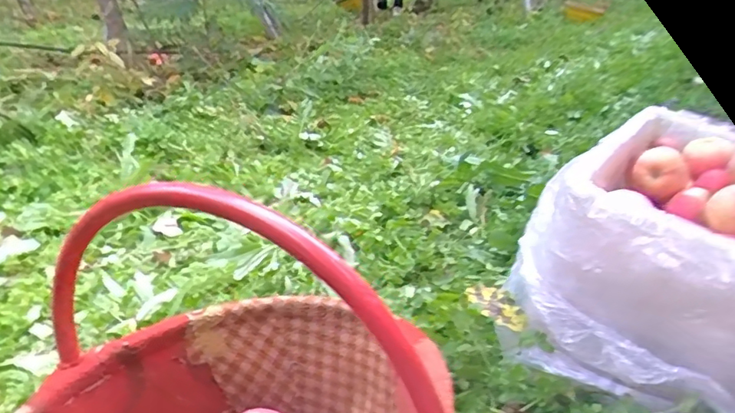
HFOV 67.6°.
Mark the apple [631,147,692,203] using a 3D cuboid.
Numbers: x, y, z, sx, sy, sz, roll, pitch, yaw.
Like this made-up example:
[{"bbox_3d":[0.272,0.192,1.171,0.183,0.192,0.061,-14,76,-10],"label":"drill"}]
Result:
[{"bbox_3d":[0.421,-0.048,0.785,0.077,0.054,0.079,18,29,36],"label":"apple"}]

